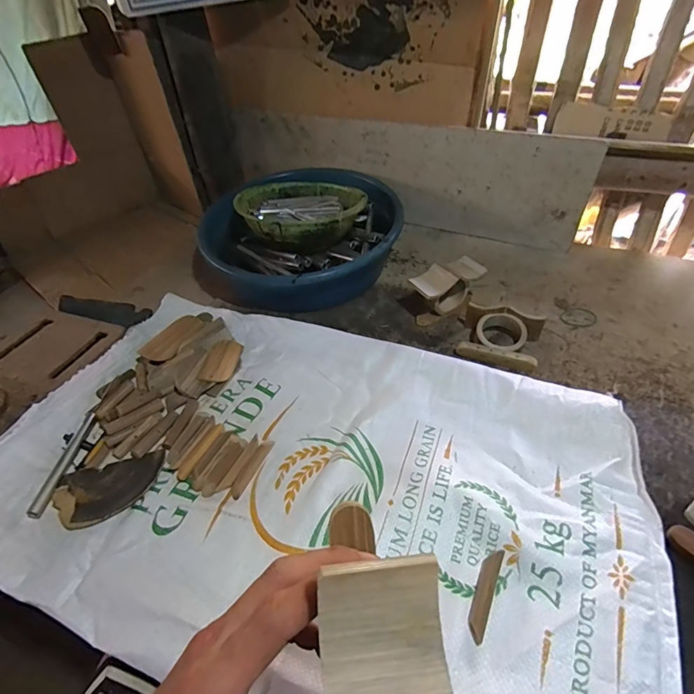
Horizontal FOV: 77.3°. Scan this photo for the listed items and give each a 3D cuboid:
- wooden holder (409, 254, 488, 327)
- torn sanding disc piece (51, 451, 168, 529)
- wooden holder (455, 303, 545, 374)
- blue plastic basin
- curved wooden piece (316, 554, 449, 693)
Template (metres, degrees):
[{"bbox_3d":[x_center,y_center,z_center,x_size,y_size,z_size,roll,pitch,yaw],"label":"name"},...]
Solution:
[{"bbox_3d":[0.156,-0.087,0.660,0.118,0.074,0.052,-24,46,-19],"label":"wooden holder"},{"bbox_3d":[-0.268,0.160,0.493,0.114,0.009,0.069,-17,45,-11],"label":"torn sanding disc piece"},{"bbox_3d":[0.212,-0.015,0.602,0.108,0.045,0.077,12,46,18],"label":"wooden holder"},{"bbox_3d":[-0.068,-0.197,0.762,0.318,0.119,0.312,-3,44,3],"label":"blue plastic basin"},{"bbox_3d":[0.014,0.147,0.169,0.048,0.021,0.117,-1,80,5],"label":"curved wooden piece"}]

